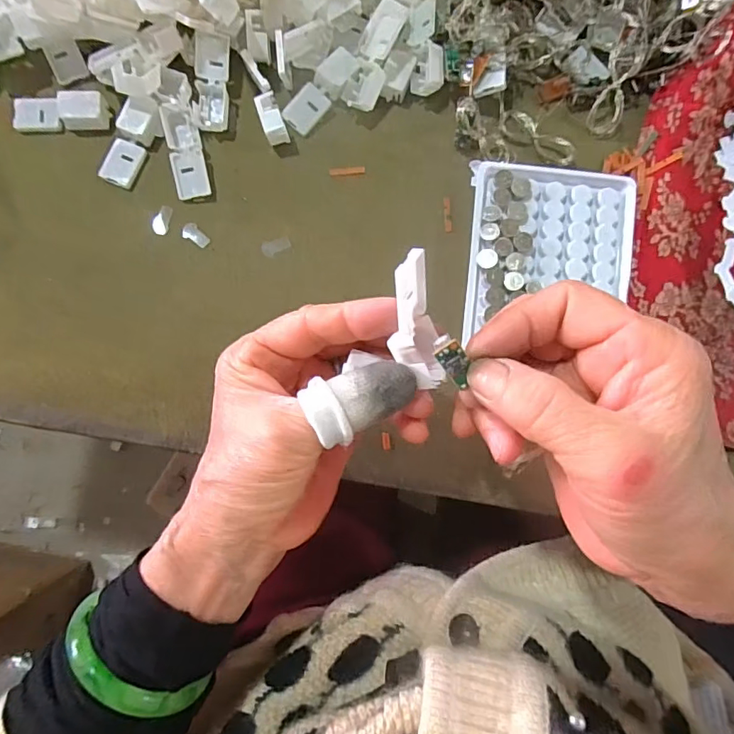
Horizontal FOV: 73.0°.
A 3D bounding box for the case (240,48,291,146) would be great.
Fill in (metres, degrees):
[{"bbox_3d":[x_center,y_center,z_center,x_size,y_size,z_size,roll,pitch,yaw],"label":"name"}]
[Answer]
[{"bbox_3d":[-0.062,-0.162,0.300,0.012,0.018,0.052,-19,86,-4],"label":"case"}]

